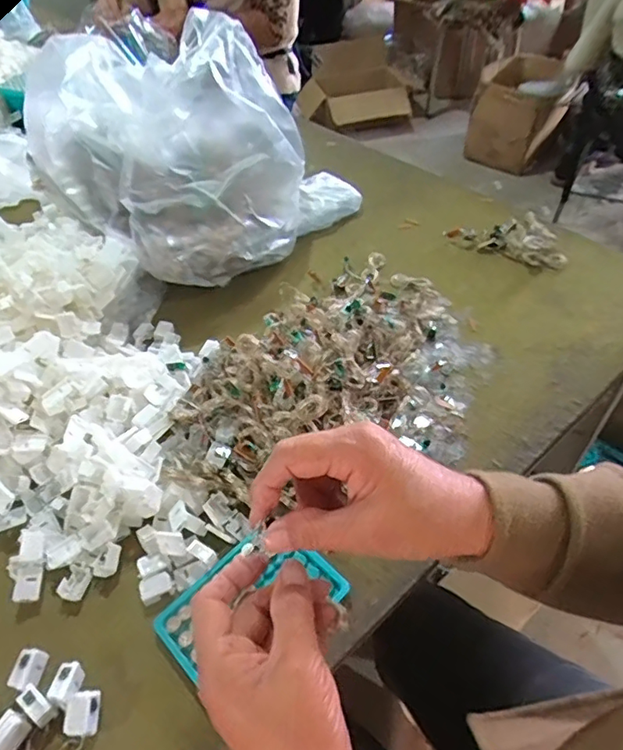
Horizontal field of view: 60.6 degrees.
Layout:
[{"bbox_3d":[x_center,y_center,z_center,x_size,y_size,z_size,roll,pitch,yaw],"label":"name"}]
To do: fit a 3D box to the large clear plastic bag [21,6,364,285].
[{"bbox_3d":[-0.146,-0.303,0.704,0.268,0.241,0.354,35,59,29],"label":"large clear plastic bag"}]

